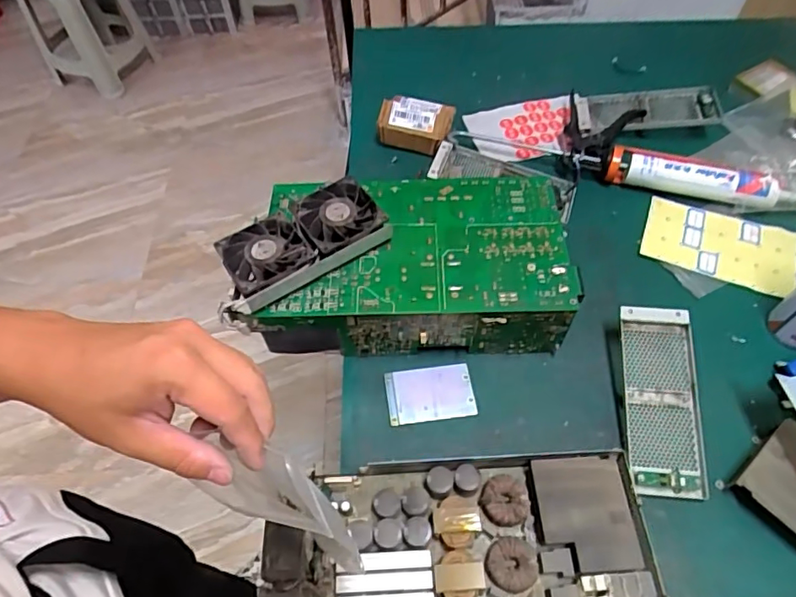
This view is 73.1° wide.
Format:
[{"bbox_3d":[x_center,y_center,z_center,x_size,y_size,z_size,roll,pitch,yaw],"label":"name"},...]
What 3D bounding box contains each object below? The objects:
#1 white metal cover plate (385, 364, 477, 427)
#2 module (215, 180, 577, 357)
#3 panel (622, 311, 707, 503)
[{"bbox_3d":[0.041,0.122,0.686,0.108,0.012,0.070,-7,57,-3],"label":"white metal cover plate"},{"bbox_3d":[0.008,-0.051,0.703,0.396,0.149,0.203,-1,57,1],"label":"module"},{"bbox_3d":[0.318,0.120,0.645,0.085,0.018,0.220,3,70,4],"label":"panel"}]

